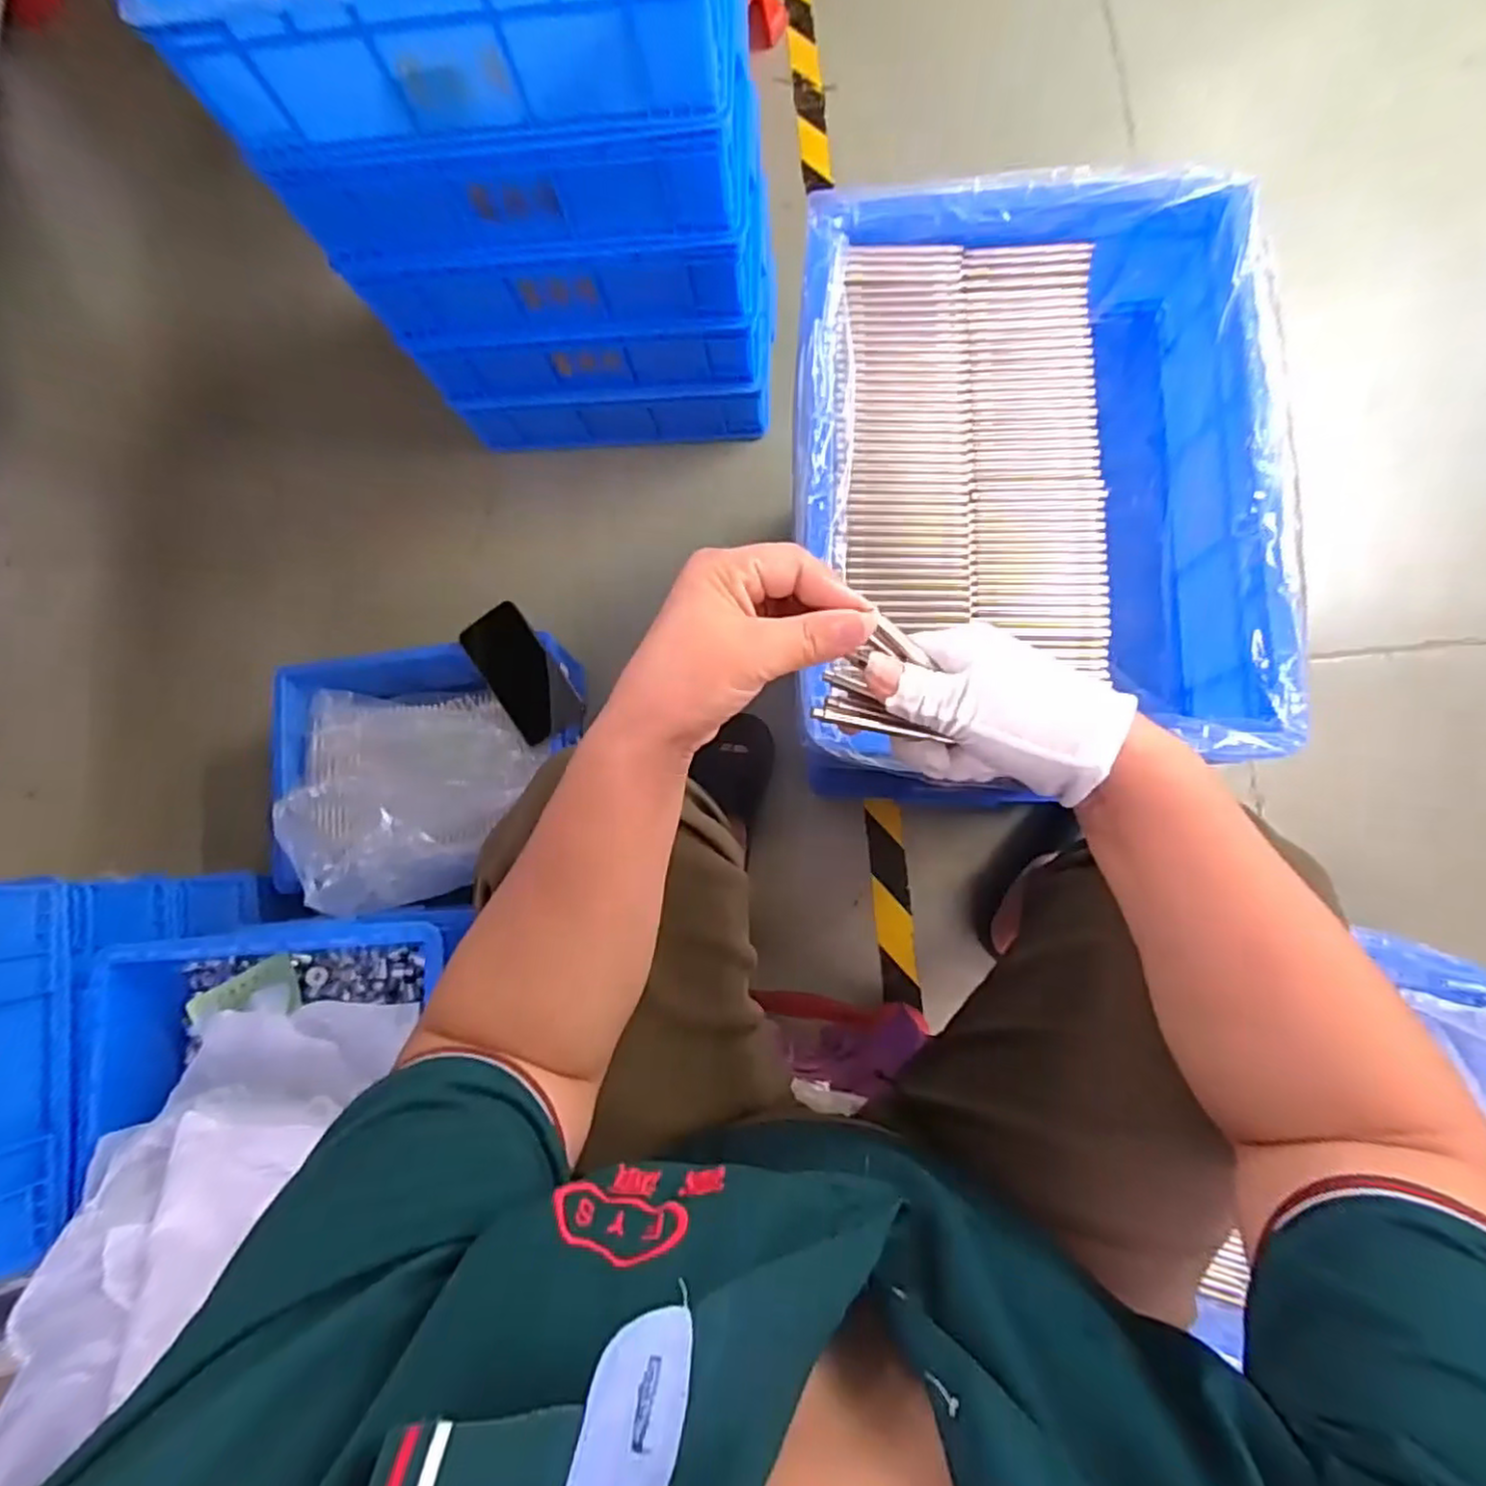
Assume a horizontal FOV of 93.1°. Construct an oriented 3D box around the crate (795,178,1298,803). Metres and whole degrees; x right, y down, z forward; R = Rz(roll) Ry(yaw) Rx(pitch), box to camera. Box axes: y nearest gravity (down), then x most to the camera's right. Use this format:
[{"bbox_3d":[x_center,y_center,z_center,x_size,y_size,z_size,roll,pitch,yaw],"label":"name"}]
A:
[{"bbox_3d":[0.198,-0.188,0.527,0.300,0.130,0.402,2,81,5],"label":"crate"}]

